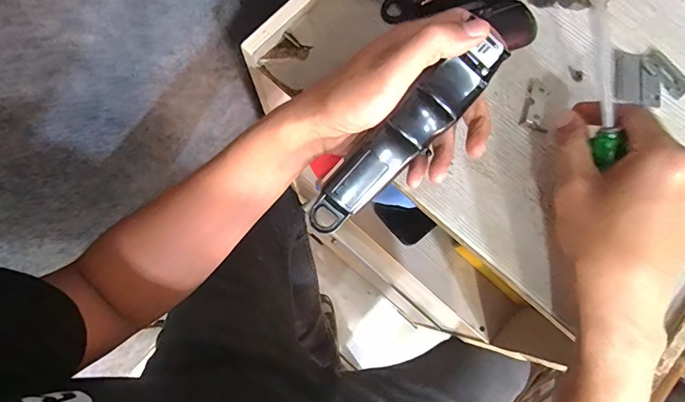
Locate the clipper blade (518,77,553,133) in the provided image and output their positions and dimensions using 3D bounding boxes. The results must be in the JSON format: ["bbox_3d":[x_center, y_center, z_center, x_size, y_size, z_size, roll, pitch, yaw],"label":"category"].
[{"bbox_3d":[0.160,-0.079,0.345,0.021,0.009,0.043,18,76,3],"label":"clipper blade"}]

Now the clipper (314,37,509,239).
[{"bbox_3d":[0.041,-0.043,0.300,0.169,0.030,0.031,-44,80,16],"label":"clipper"}]

